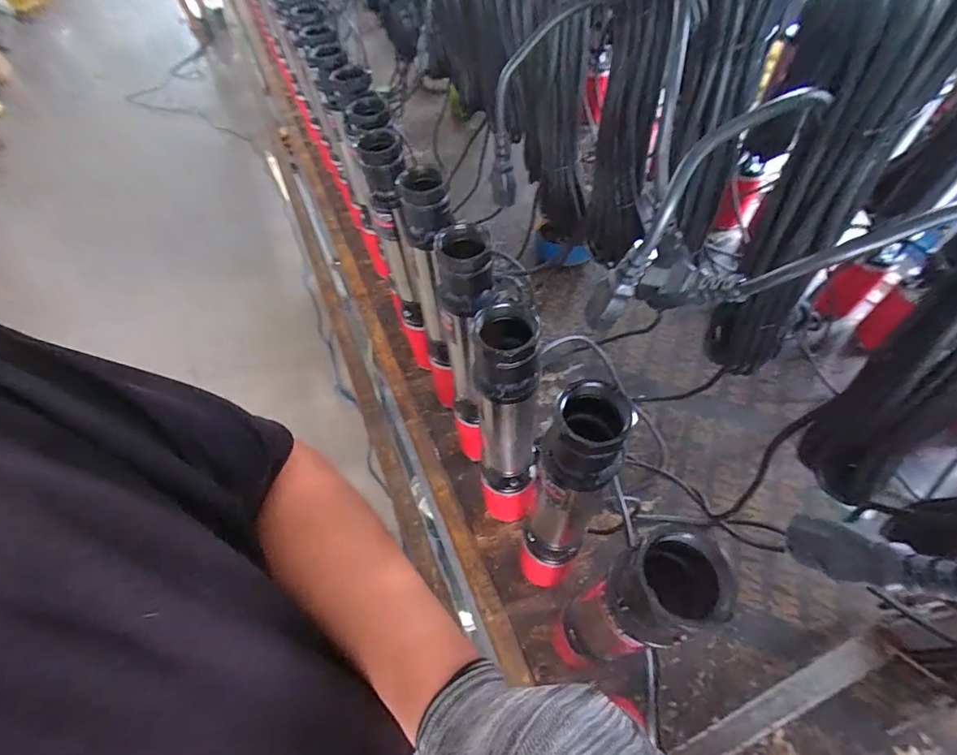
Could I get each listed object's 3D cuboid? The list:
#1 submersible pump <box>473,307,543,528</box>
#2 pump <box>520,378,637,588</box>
[{"bbox_3d":[0.036,0.067,0.522,0.064,0.396,0.060,2,57,5],"label":"submersible pump"},{"bbox_3d":[0.085,0.155,0.496,0.064,0.441,0.060,17,59,15],"label":"pump"}]

